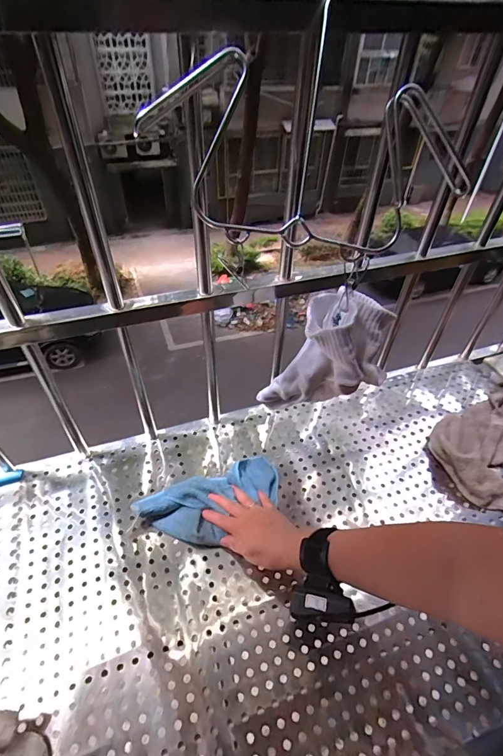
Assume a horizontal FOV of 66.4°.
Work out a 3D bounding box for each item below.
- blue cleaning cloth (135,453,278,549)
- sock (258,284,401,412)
[{"bbox_3d":[-0.052,0.189,0.594,0.222,0.034,0.102,-19,49,-27],"label":"blue cleaning cloth"},{"bbox_3d":[0.087,-0.009,0.479,0.115,0.217,0.071,41,54,5],"label":"sock"}]

